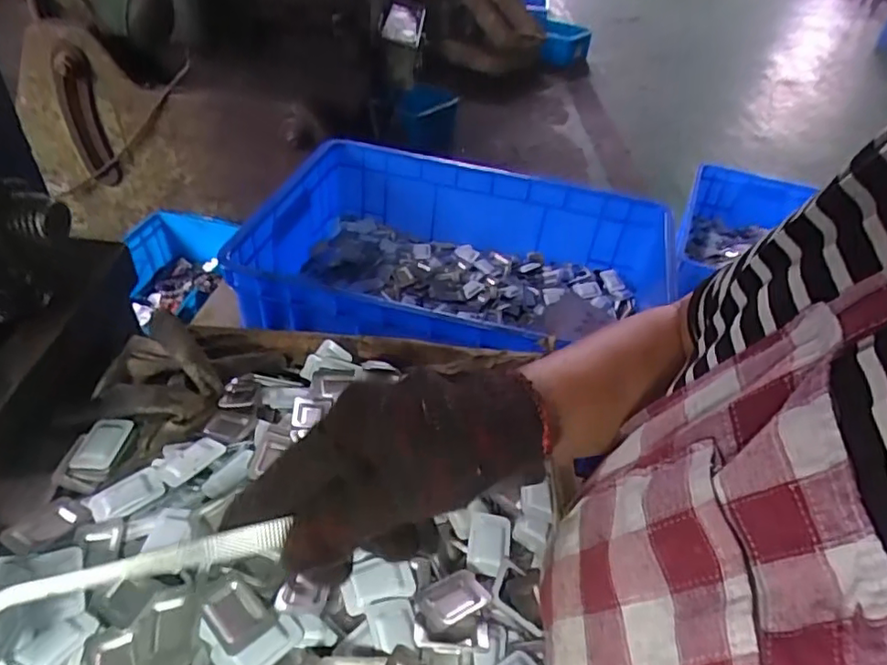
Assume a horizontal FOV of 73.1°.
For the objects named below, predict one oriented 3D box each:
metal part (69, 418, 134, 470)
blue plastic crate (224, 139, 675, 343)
[{"bbox_3d":[-0.222,0.072,0.389,0.025,0.004,0.038,6,41,-1],"label":"metal part"},{"bbox_3d":[0.028,-0.085,0.806,0.493,0.152,0.358,13,42,7],"label":"blue plastic crate"}]

